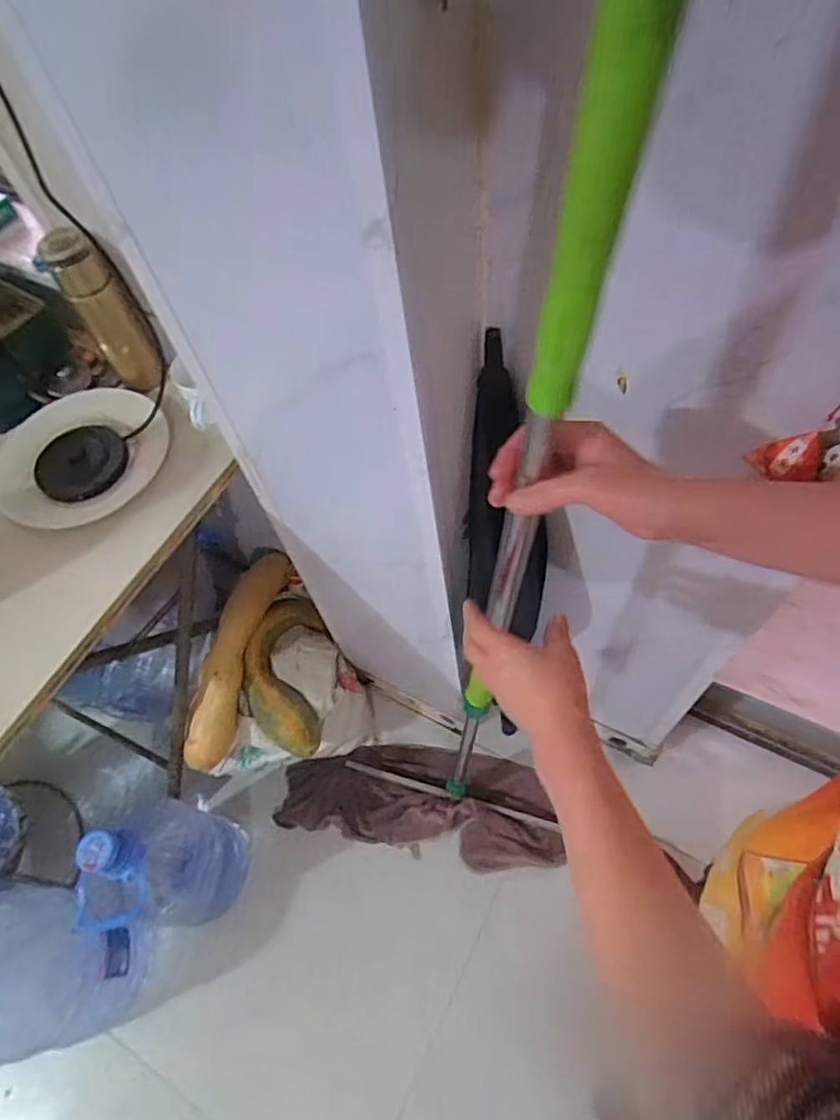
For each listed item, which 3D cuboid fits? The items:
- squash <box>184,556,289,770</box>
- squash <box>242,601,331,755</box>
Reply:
[{"bbox_3d":[-0.384,0.193,1.324,0.087,0.108,0.474,10,70,12],"label":"squash"},{"bbox_3d":[-0.283,0.235,1.330,0.158,0.089,0.340,-3,61,5],"label":"squash"}]

